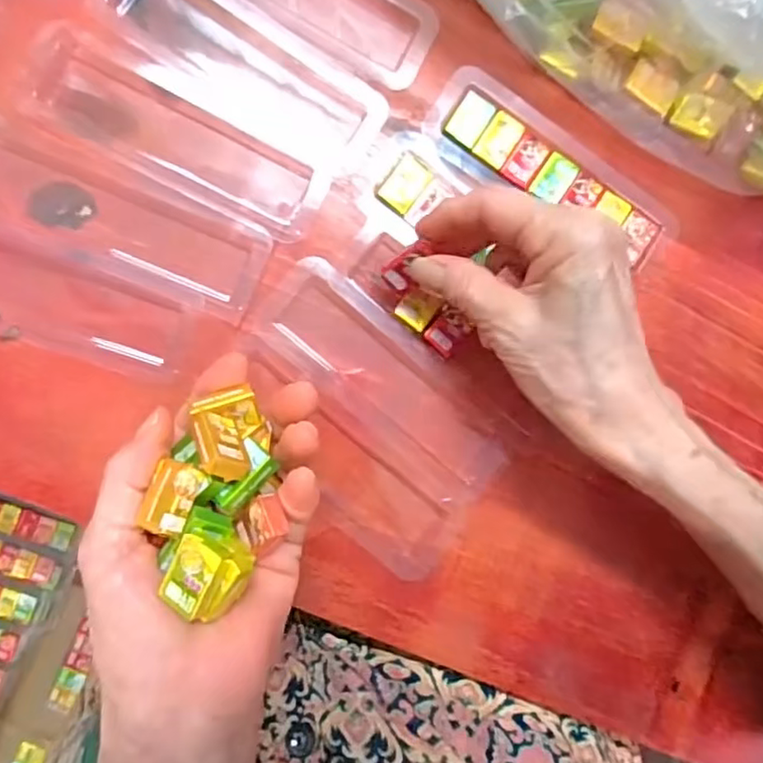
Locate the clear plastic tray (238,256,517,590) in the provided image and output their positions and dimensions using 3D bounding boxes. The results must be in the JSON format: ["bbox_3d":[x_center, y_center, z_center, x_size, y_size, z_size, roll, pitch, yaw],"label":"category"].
[{"bbox_3d":[-0.010,0.019,0.295,0.139,0.012,0.086,44,84,-6],"label":"clear plastic tray"}]

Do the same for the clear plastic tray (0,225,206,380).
[{"bbox_3d":[-0.152,-0.039,0.271,0.137,0.012,0.045,19,87,-8],"label":"clear plastic tray"}]

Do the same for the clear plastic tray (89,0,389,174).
[{"bbox_3d":[-0.065,-0.150,0.285,0.137,0.009,0.053,30,86,-7],"label":"clear plastic tray"}]

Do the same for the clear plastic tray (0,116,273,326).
[{"bbox_3d":[-0.121,-0.074,0.276,0.139,0.010,0.047,23,86,-8],"label":"clear plastic tray"}]

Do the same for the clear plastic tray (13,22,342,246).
[{"bbox_3d":[-0.091,-0.112,0.280,0.136,0.009,0.044,25,86,-8],"label":"clear plastic tray"}]

